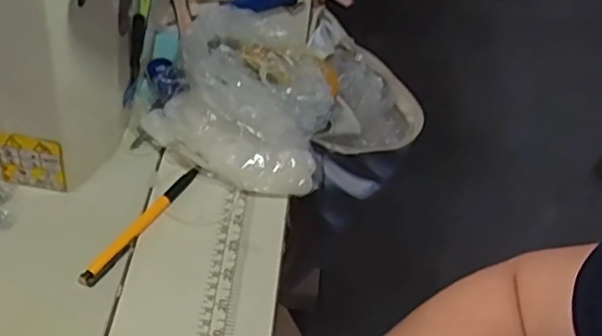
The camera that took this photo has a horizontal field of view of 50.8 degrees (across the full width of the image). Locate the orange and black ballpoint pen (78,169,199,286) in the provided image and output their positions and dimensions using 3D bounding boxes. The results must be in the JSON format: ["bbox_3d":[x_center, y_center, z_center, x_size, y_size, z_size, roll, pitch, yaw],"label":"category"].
[{"bbox_3d":[-0.125,0.042,0.498,0.013,0.008,0.130,25,52,18],"label":"orange and black ballpoint pen"}]

